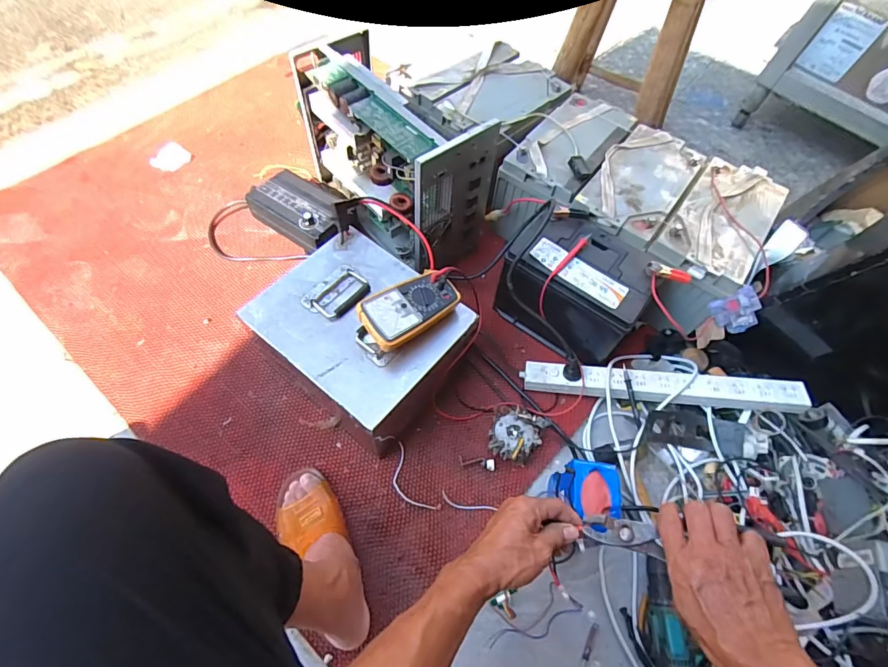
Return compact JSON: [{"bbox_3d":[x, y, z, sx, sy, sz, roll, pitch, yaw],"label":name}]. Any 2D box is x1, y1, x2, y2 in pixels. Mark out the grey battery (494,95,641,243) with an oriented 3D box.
[{"bbox_3d":[0.262,-0.367,1.007,0.170,0.185,0.360,36,64,14],"label":"grey battery"}]

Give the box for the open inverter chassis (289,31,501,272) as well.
[{"bbox_3d":[-0.111,-0.375,0.939,0.190,0.310,0.420,-38,70,-22],"label":"open inverter chassis"}]

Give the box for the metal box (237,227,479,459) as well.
[{"bbox_3d":[-0.142,0.011,0.807,0.322,0.161,0.265,37,64,14],"label":"metal box"}]

